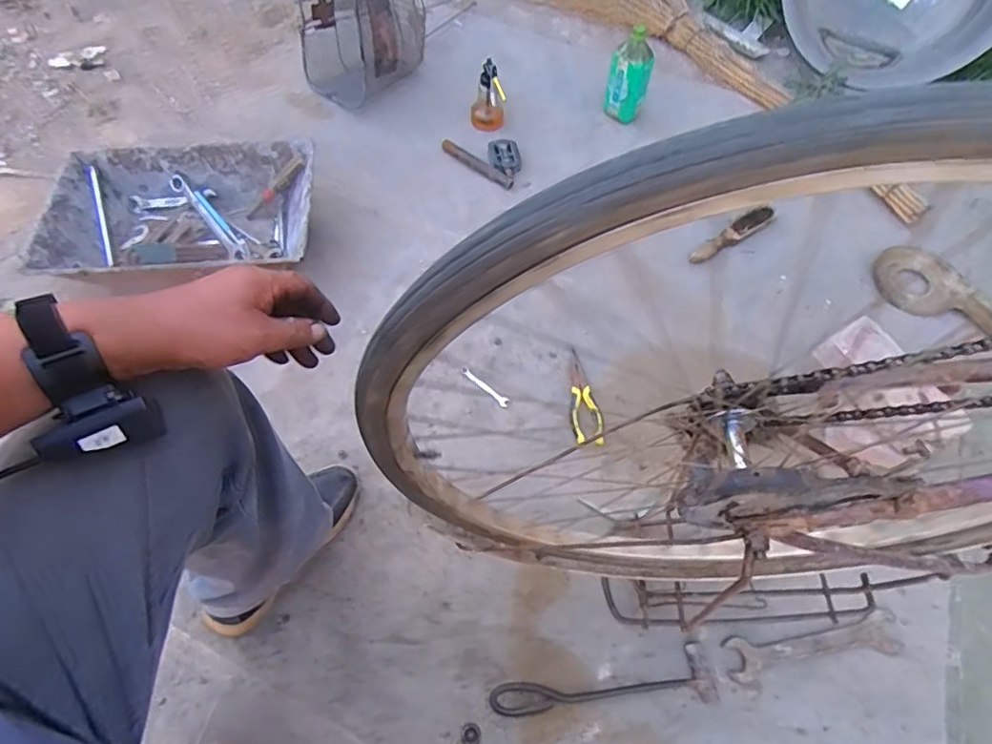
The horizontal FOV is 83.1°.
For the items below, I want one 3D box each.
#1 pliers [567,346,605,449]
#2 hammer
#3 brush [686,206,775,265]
[{"bbox_3d":[0.151,0.038,0.993,0.050,0.019,0.198,-3,59,-5],"label":"pliers"},{"bbox_3d":[0.145,0.434,0.755,0.298,0.018,0.071,-8,59,-8],"label":"hammer"},{"bbox_3d":[0.506,-0.293,1.181,0.236,0.028,0.039,-29,64,-19],"label":"brush"}]

